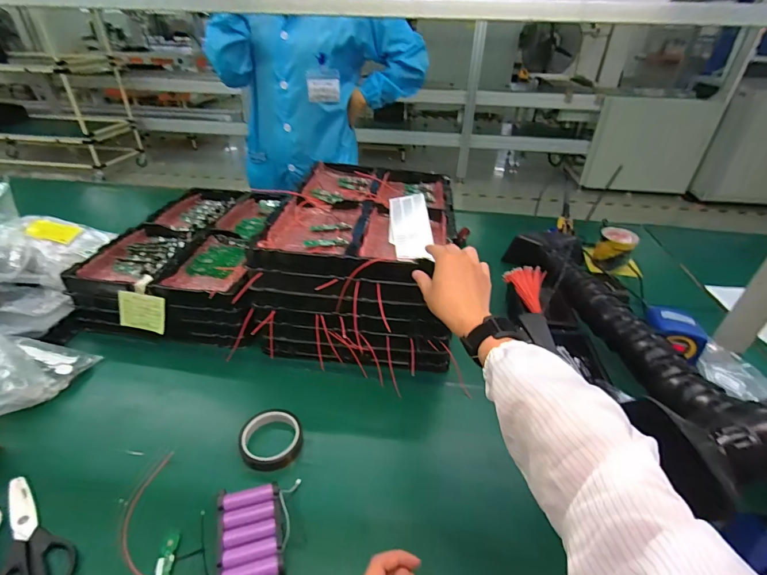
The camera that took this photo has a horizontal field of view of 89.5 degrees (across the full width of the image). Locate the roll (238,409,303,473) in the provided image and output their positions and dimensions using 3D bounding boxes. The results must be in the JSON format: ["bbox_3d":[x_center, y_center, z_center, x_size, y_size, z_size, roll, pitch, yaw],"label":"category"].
[{"bbox_3d":[-0.171,0.234,0.594,0.090,0.035,0.088,1,34,-1],"label":"roll"}]

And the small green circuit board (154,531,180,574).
[{"bbox_3d":[-0.256,0.329,0.452,0.018,0.009,0.083,-5,35,-10],"label":"small green circuit board"}]

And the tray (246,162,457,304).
[{"bbox_3d":[-0.029,-0.166,0.829,0.345,0.051,0.526,5,34,5],"label":"tray"}]

